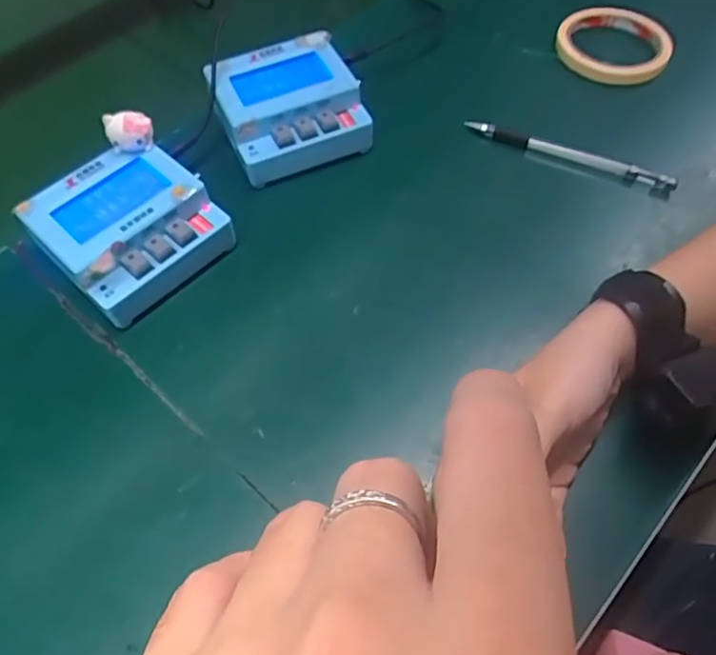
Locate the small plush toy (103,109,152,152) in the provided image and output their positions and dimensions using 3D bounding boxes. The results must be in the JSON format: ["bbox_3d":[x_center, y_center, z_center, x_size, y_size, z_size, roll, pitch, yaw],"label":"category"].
[{"bbox_3d":[-0.153,-0.131,0.409,0.030,0.024,0.018,-7,58,-2],"label":"small plush toy"}]

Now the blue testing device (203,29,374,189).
[{"bbox_3d":[-0.053,-0.171,0.468,0.101,0.044,0.091,-22,59,-11],"label":"blue testing device"}]

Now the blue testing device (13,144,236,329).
[{"bbox_3d":[-0.153,-0.067,0.412,0.097,0.047,0.104,39,67,23],"label":"blue testing device"}]

